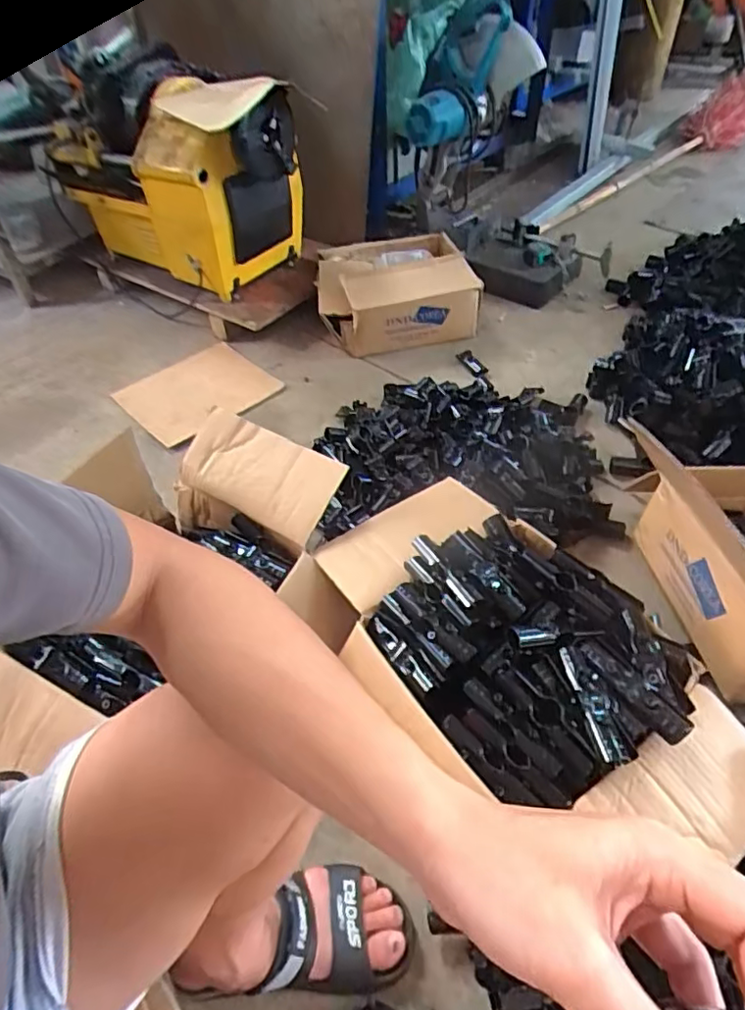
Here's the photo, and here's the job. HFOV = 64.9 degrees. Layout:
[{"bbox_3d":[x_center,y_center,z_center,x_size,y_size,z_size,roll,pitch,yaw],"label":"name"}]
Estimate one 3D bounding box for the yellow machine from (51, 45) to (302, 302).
[{"bbox_3d":[-0.481,-0.829,1.445,0.617,0.369,0.290,27,54,24],"label":"yellow machine"}]

